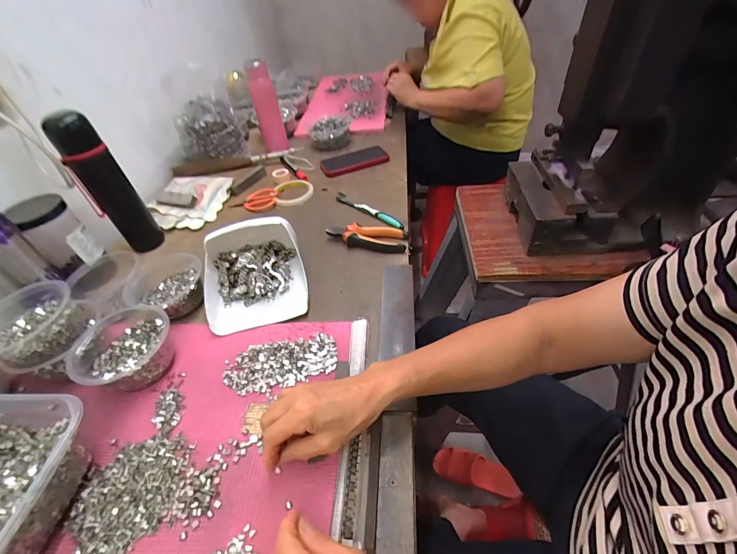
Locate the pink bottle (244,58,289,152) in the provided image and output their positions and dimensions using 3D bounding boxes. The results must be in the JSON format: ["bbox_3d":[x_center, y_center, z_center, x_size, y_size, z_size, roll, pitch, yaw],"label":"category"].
[{"bbox_3d":[-0.270,-0.447,0.906,0.061,0.197,0.051,-21,45,-13],"label":"pink bottle"}]

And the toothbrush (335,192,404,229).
[{"bbox_3d":[-0.003,-0.138,0.695,0.184,0.014,0.015,29,55,31],"label":"toothbrush"}]

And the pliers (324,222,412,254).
[{"bbox_3d":[-0.004,-0.074,0.624,0.147,0.024,0.055,6,46,13],"label":"pliers"}]

